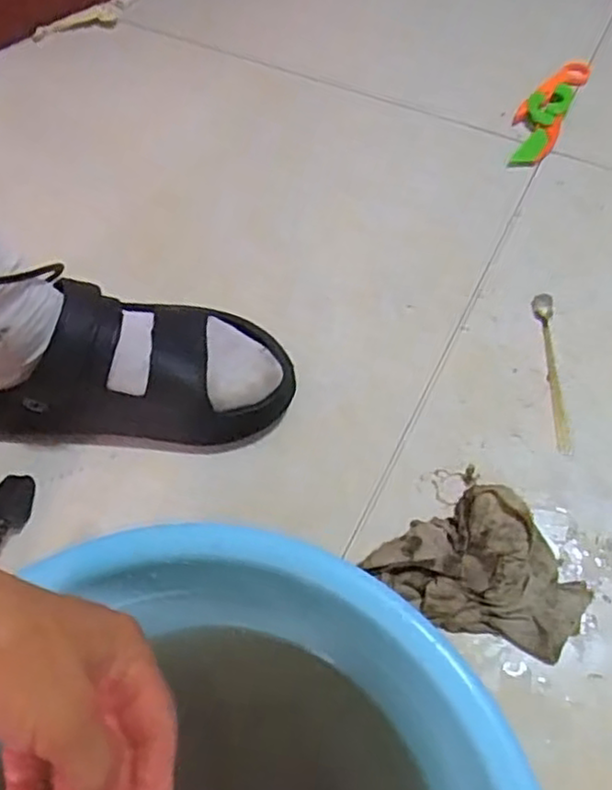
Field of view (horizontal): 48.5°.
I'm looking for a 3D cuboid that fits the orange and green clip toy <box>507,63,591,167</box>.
[{"bbox_3d":[0.264,-0.315,0.746,0.051,0.020,0.175,24,64,16],"label":"orange and green clip toy"}]

